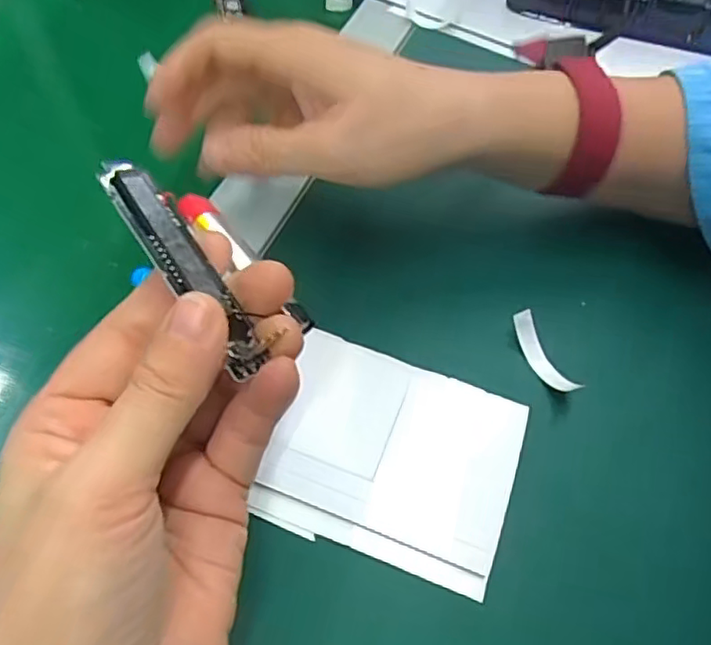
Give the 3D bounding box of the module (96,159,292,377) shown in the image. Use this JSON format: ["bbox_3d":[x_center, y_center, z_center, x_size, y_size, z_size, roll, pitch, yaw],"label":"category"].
[{"bbox_3d":[-0.045,-0.017,0.170,0.016,0.011,0.066,-36,89,-24],"label":"module"}]

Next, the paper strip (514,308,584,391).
[{"bbox_3d":[0.079,0.014,0.268,0.009,0.014,0.039,-22,61,-17],"label":"paper strip"}]

